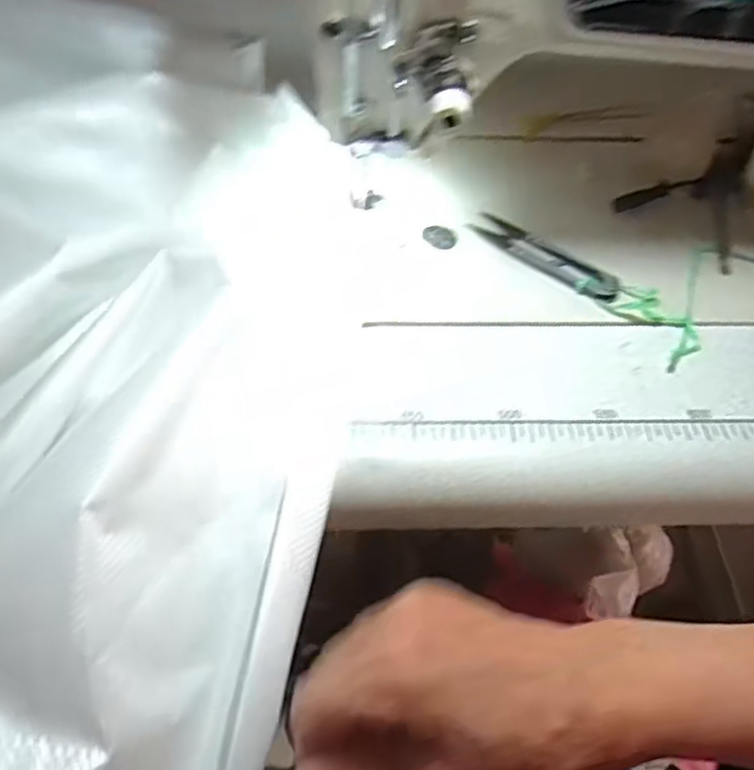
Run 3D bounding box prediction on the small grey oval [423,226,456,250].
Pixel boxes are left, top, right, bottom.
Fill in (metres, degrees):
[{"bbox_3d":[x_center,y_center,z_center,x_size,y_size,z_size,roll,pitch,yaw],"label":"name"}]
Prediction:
[{"bbox_3d":[0.040,-0.093,0.450,0.022,0.004,0.015,17,53,9],"label":"small grey oval"}]

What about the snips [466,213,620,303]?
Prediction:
[{"bbox_3d":[0.101,-0.077,0.434,0.097,0.015,0.020,36,58,21],"label":"snips"}]

